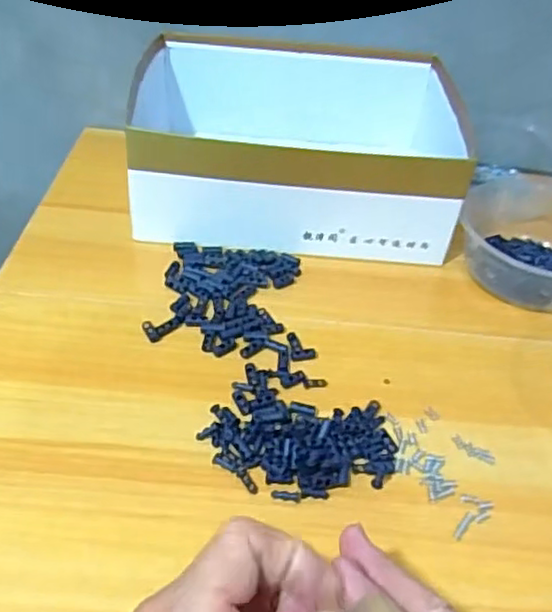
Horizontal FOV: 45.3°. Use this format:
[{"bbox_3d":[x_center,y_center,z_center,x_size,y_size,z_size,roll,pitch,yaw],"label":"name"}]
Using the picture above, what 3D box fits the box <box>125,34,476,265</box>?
[{"bbox_3d":[0.017,-0.161,0.650,0.320,0.103,0.238,3,41,-3],"label":"box"}]

